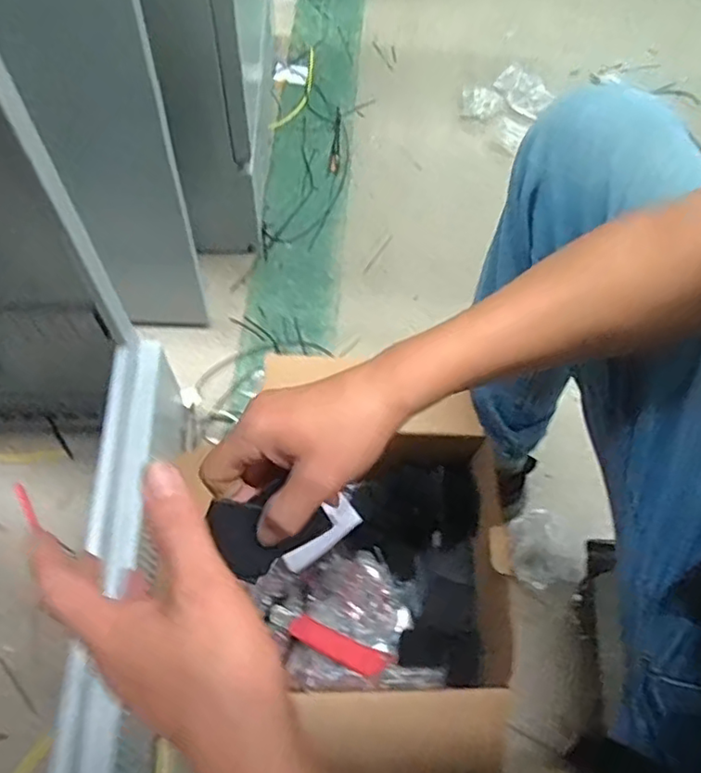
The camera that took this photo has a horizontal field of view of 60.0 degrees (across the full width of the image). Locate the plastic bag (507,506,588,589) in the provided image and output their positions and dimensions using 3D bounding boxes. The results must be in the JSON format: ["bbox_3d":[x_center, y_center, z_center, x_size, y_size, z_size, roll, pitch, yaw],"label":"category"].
[{"bbox_3d":[0.260,0.217,0.808,0.105,0.042,0.101,-7,64,-7],"label":"plastic bag"}]

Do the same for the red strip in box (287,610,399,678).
[{"bbox_3d":[-0.014,0.306,0.714,0.124,0.007,0.031,28,64,-5],"label":"red strip in box"}]

